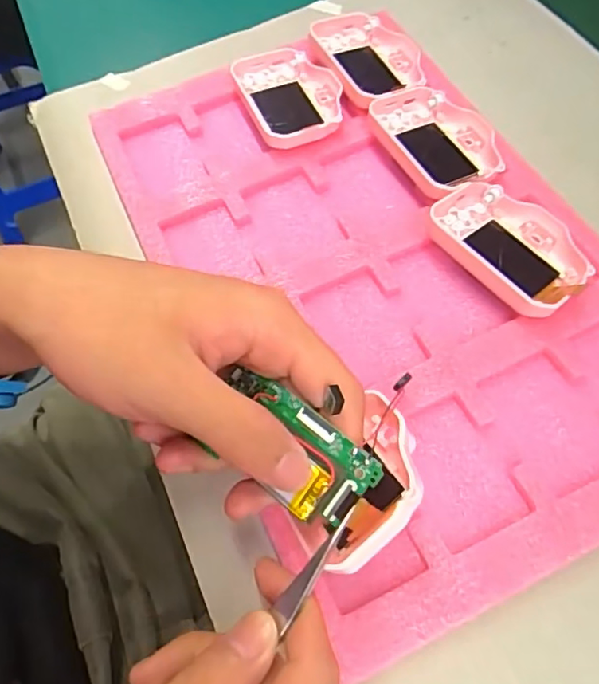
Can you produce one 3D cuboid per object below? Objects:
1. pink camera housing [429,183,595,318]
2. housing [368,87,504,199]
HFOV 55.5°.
[{"bbox_3d":[0.114,-0.053,0.308,0.060,0.022,0.084,-41,67,-17],"label":"pink camera housing"},{"bbox_3d":[0.087,-0.123,0.351,0.060,0.019,0.087,-25,63,-9],"label":"housing"}]

